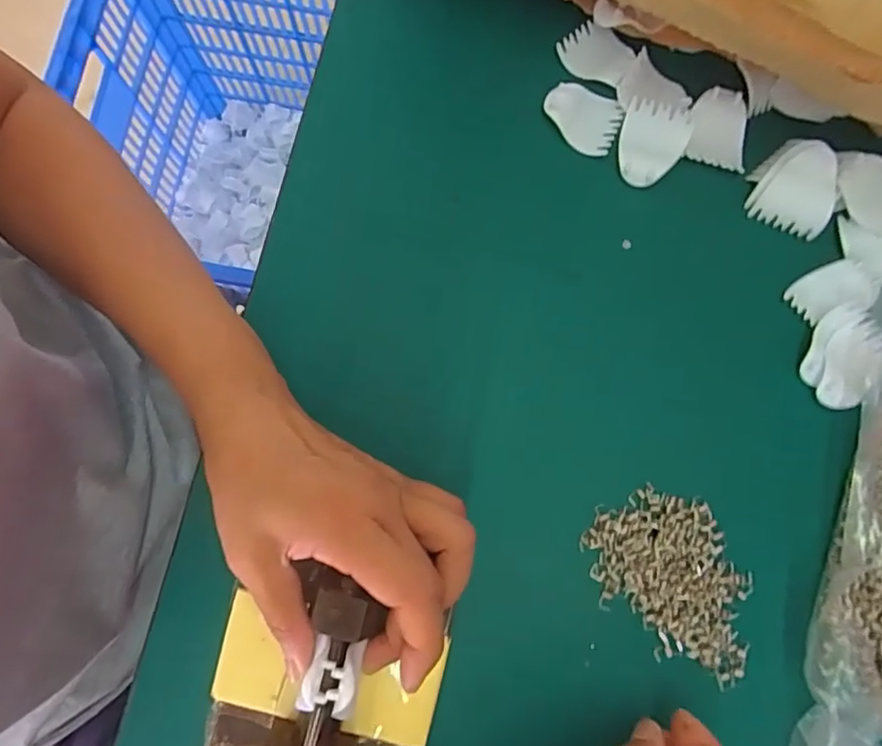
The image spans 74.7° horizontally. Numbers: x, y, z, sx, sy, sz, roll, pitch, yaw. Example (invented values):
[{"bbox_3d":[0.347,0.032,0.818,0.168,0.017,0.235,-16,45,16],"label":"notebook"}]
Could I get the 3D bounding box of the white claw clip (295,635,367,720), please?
[{"bbox_3d":[-0.046,0.130,0.248,0.023,0.014,0.028,12,79,1],"label":"white claw clip"}]

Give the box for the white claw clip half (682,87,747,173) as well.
[{"bbox_3d":[0.167,-0.147,0.347,0.036,0.010,0.045,11,79,1],"label":"white claw clip half"}]

